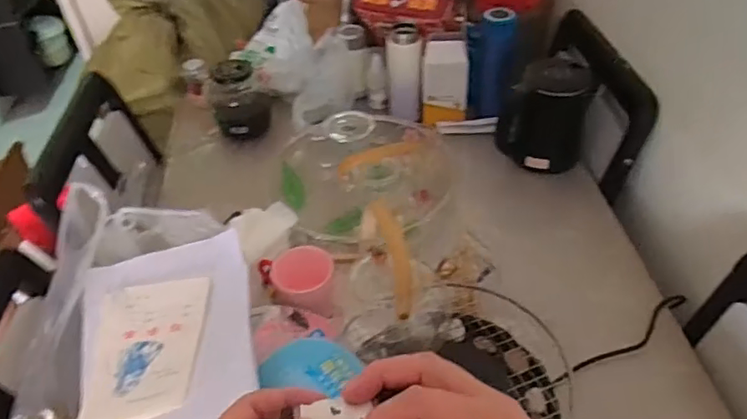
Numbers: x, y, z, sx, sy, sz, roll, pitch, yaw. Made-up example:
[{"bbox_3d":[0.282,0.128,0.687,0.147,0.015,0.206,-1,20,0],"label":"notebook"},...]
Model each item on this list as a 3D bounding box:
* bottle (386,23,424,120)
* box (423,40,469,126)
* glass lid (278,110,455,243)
[{"bbox_3d":[0.062,-0.266,1.125,0.070,0.182,0.056,-4,44,3],"label":"bottle"},{"bbox_3d":[0.138,-0.244,1.096,0.083,0.153,0.055,1,44,7],"label":"box"},{"bbox_3d":[-0.025,-0.092,0.990,0.274,0.111,0.257,-3,44,3],"label":"glass lid"}]

